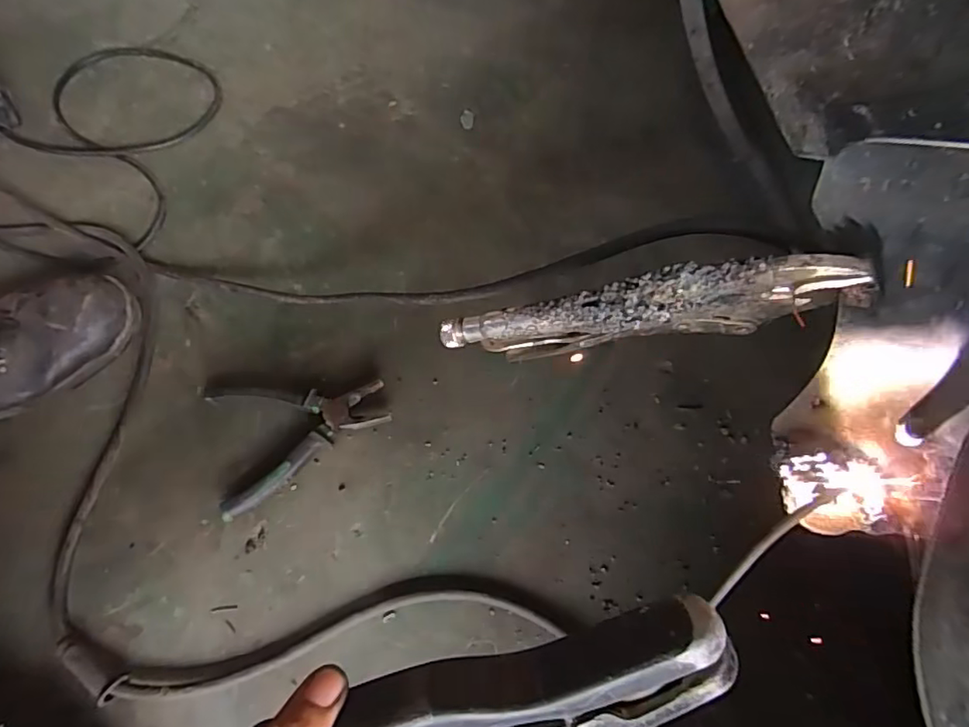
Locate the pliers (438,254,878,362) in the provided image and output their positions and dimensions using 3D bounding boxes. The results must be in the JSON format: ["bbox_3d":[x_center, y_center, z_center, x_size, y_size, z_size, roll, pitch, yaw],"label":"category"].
[{"bbox_3d":[0.077,-0.022,0.303,0.213,0.058,0.018,-8,61,33],"label":"pliers"}]

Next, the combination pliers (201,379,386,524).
[{"bbox_3d":[-0.169,0.060,0.526,0.157,0.023,0.120,-17,67,-8],"label":"combination pliers"}]

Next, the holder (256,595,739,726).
[{"bbox_3d":[0.011,0.140,0.228,0.175,0.034,0.054,-25,67,7],"label":"holder"}]

